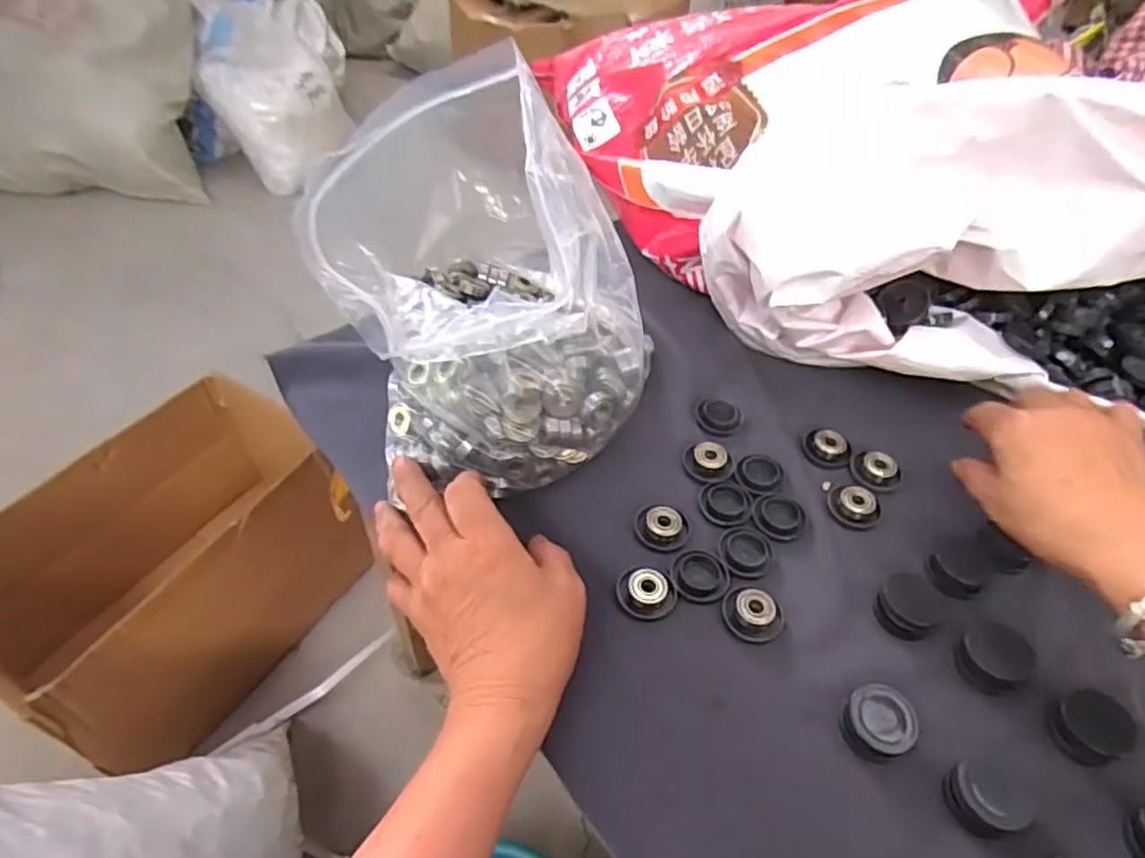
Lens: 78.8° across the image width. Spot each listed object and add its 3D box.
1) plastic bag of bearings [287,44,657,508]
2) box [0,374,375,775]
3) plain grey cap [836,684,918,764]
[{"bbox_3d":[-0.064,-0.089,0.414,0.152,0.172,0.199,-19,52,-20],"label":"plastic bag of bearings"},{"bbox_3d":[-0.455,0.155,0.825,0.282,0.221,0.401,23,50,16],"label":"box"},{"bbox_3d":[0.152,0.143,0.343,0.036,0.014,0.031,-11,49,-14],"label":"plain grey cap"}]

